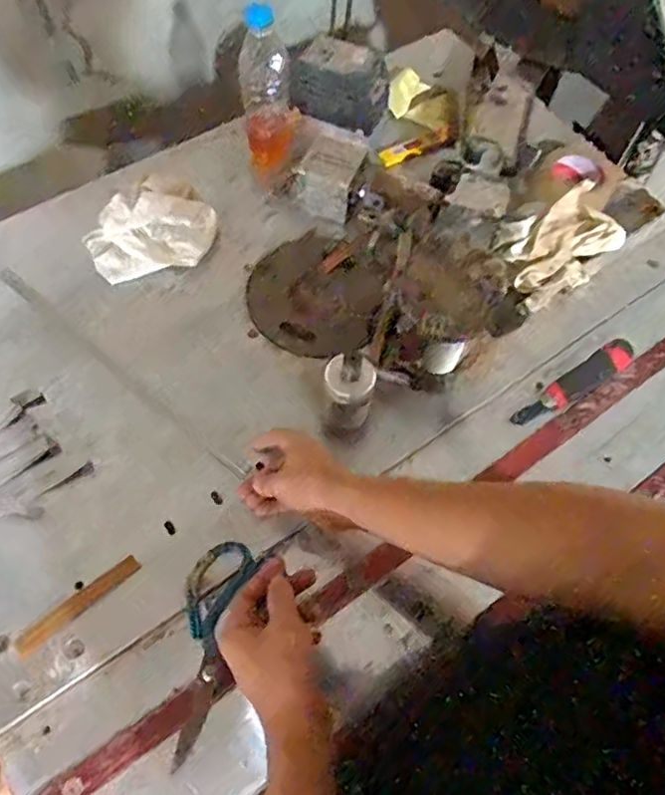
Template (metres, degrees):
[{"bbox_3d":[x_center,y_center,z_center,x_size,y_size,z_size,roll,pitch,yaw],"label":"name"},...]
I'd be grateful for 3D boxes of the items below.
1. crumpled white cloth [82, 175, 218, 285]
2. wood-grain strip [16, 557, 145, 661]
[{"bbox_3d":[-0.238,-0.224,0.793,0.170,0.076,0.119,-31,68,-17],"label":"crumpled white cloth"},{"bbox_3d":[-0.266,0.216,0.633,0.136,0.004,0.021,-37,73,-24],"label":"wood-grain strip"}]

